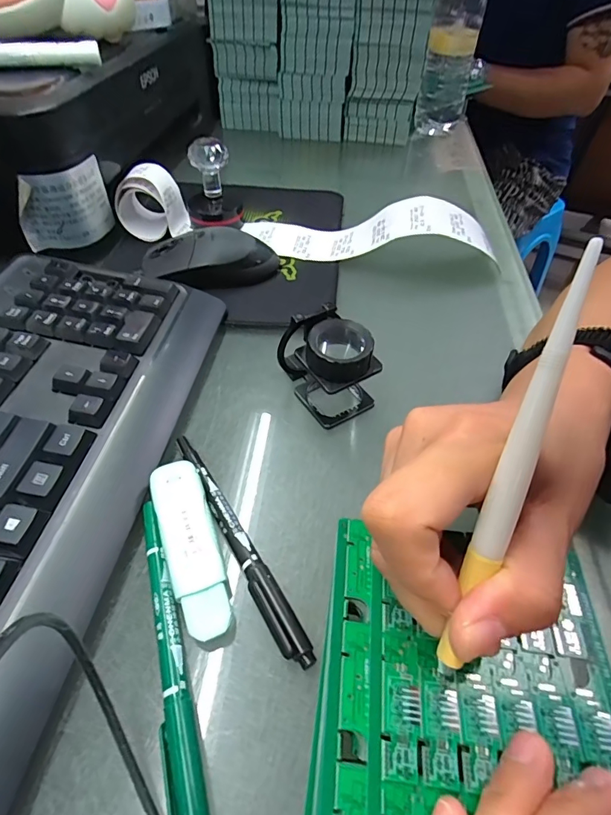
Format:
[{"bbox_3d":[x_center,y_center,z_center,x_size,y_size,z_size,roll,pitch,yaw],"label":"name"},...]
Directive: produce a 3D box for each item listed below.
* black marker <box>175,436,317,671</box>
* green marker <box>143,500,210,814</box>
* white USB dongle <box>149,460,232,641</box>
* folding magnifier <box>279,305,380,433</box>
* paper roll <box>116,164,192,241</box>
[{"bbox_3d":[-0.035,0.064,0.223,0.014,0.011,0.137,-23,53,-21],"label":"black marker"},{"bbox_3d":[-0.059,0.101,0.188,0.014,0.015,0.136,-13,50,-13],"label":"green marker"},{"bbox_3d":[-0.055,0.065,0.212,0.026,0.017,0.085,-16,51,-15],"label":"white USB dongle"},{"bbox_3d":[0.013,-0.027,0.276,0.041,0.056,0.065,-31,56,-26],"label":"folding magnifier"},{"bbox_3d":[-0.144,-0.199,0.417,0.054,0.061,0.055,1,48,-1],"label":"paper roll"}]

